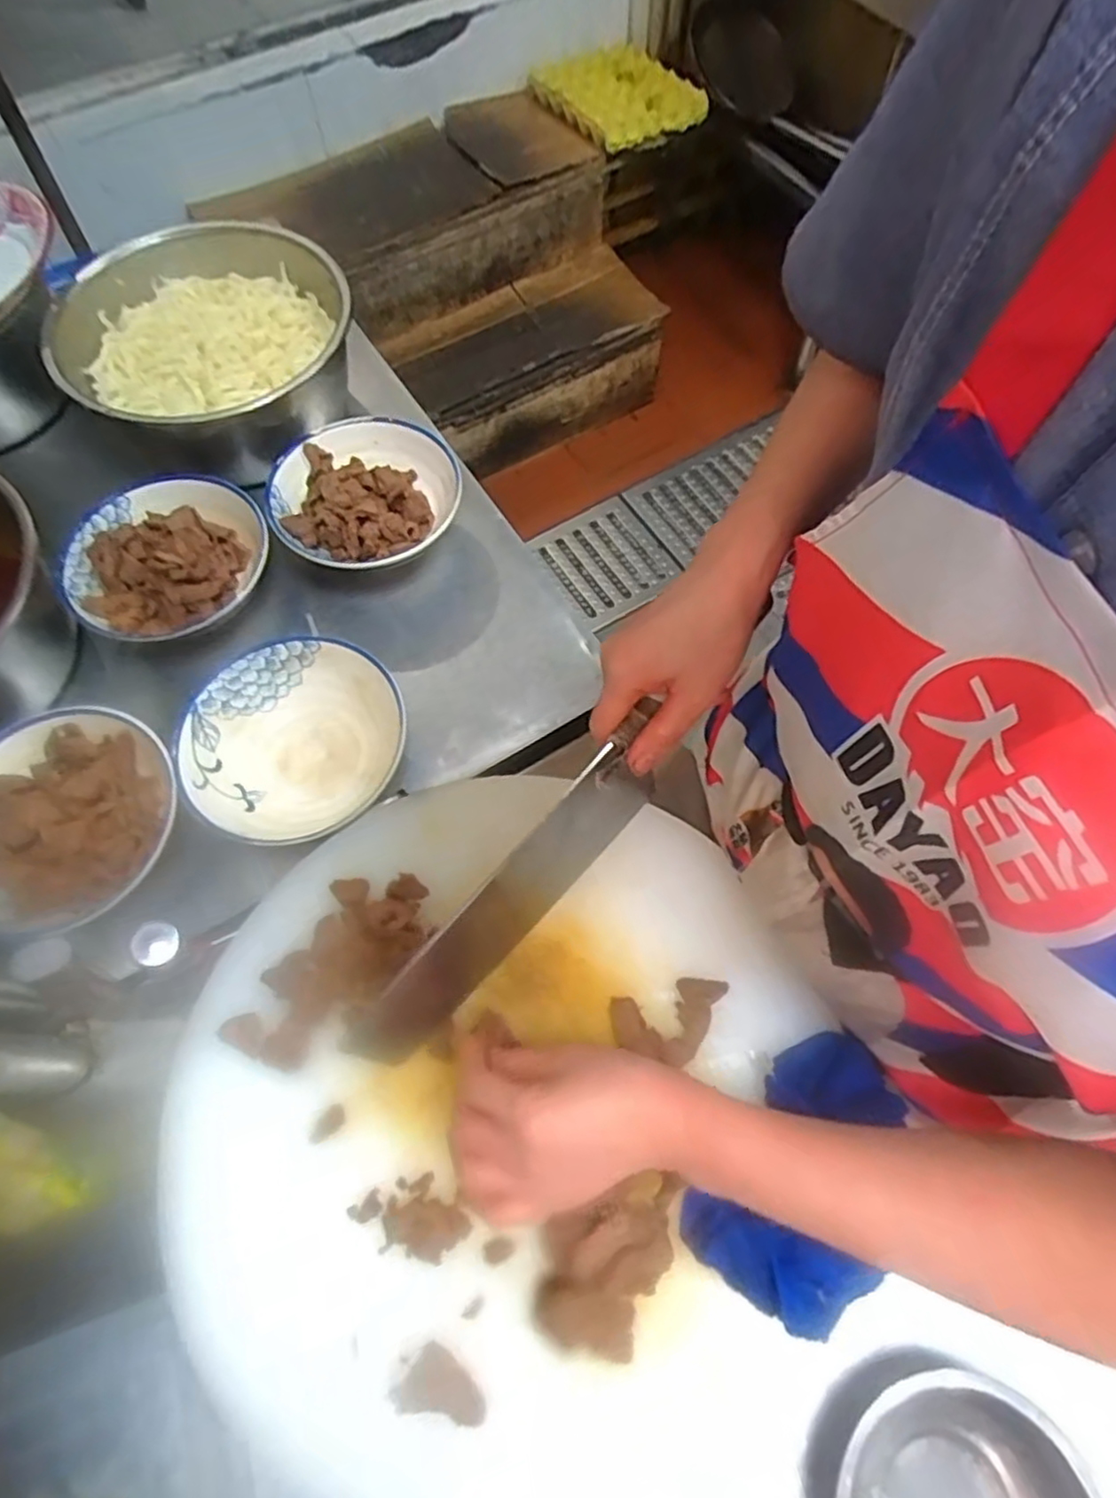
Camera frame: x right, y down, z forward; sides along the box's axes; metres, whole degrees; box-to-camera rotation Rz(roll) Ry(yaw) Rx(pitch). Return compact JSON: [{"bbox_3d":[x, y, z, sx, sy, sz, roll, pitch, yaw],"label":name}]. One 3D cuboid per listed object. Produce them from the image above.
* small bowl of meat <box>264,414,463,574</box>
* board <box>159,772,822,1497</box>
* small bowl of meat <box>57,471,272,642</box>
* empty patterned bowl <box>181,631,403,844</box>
[{"bbox_3d":[-0.171,-0.220,0.643,0.161,0.060,0.163,0,67,0],"label":"small bowl of meat"},{"bbox_3d":[-0.044,0.212,0.421,0.366,0.049,0.393,0,67,0],"label":"board"},{"bbox_3d":[-0.336,-0.166,0.610,0.170,0.058,0.156,-36,72,-14],"label":"small bowl of meat"},{"bbox_3d":[-0.203,-0.003,0.549,0.147,0.066,0.159,0,67,0],"label":"empty patterned bowl"}]

